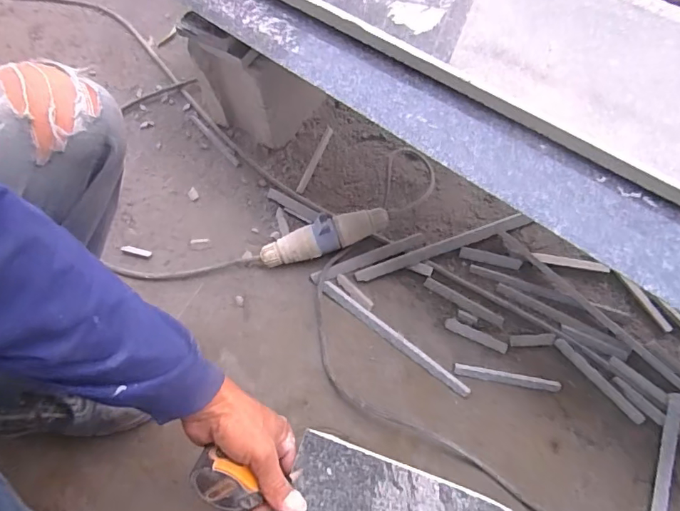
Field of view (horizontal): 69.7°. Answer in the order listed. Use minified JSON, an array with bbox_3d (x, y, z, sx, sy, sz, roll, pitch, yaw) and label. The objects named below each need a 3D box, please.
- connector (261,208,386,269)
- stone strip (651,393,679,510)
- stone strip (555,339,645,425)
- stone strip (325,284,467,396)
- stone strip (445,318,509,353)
[{"bbox_3d":[-0.025,-0.028,0.751,0.200,0.054,0.051,-16,66,-6],"label":"connector"},{"bbox_3d":[0.411,0.282,0.621,0.015,0.013,0.219,20,68,10],"label":"stone strip"},{"bbox_3d":[0.360,0.174,0.681,0.017,0.004,0.143,-37,70,-14],"label":"stone strip"},{"bbox_3d":[0.078,0.117,0.709,0.254,0.009,0.018,36,71,16],"label":"stone strip"},{"bbox_3d":[0.198,0.116,0.711,0.093,0.004,0.017,24,69,12],"label":"stone strip"}]

